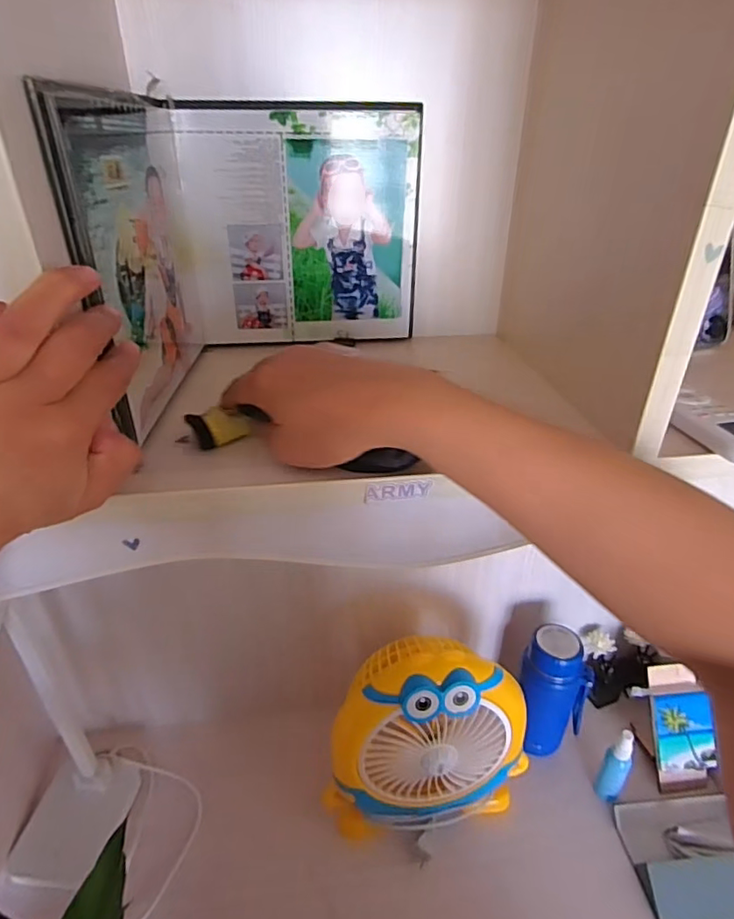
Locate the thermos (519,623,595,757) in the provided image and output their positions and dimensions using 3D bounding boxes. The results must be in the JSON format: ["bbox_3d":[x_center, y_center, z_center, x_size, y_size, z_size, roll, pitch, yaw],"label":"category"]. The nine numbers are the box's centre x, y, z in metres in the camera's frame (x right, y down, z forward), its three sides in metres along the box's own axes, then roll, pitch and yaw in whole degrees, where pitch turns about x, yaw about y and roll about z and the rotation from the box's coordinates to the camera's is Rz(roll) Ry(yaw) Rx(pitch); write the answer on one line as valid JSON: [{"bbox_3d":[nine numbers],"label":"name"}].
[{"bbox_3d":[0.252,0.321,0.739,0.092,0.177,0.073,17,35,26],"label":"thermos"}]

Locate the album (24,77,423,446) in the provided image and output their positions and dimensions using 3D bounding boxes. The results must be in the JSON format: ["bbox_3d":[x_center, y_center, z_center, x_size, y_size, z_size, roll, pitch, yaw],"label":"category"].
[{"bbox_3d":[-0.104,-0.167,0.420,0.130,0.185,0.298,23,38,33],"label":"album"}]

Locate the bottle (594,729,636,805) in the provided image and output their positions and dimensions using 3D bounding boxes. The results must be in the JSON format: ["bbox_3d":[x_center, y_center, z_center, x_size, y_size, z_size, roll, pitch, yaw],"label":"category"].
[{"bbox_3d":[0.324,0.400,0.701,0.031,0.118,0.024,24,38,33],"label":"bottle"}]

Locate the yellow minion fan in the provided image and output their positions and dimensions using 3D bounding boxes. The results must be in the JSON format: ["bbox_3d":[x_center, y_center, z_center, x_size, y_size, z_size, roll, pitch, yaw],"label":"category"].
[{"bbox_3d":[0.074,0.339,0.672,0.246,0.248,0.120,-5,31,-9],"label":"yellow minion fan"}]

